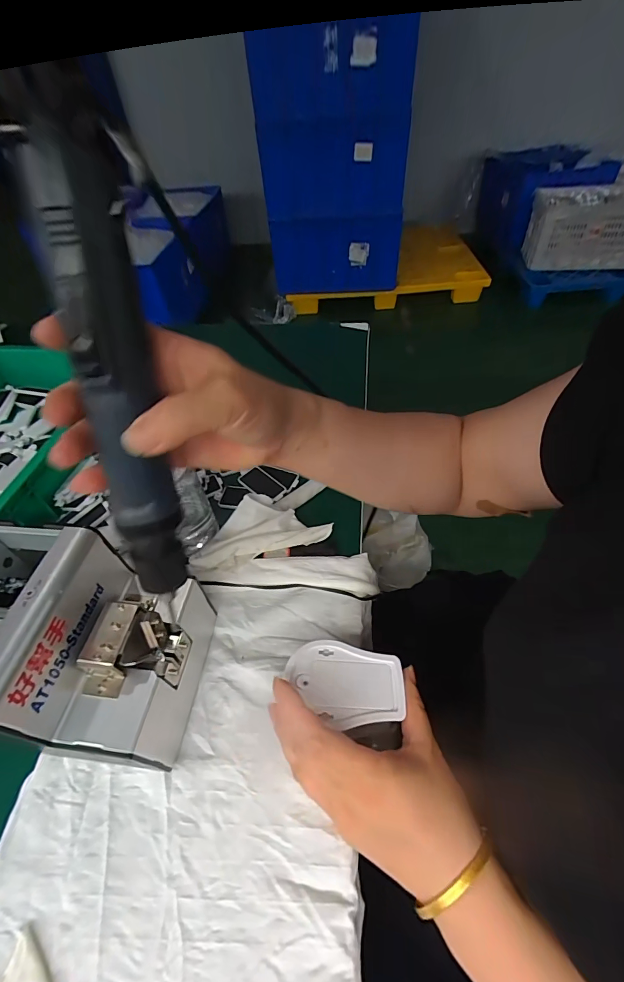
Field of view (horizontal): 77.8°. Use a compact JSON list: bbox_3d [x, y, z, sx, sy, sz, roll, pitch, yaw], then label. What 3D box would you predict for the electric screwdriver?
[{"bbox_3d":[-0.104,-0.053,0.207,0.039,0.242,0.041,1,24,5],"label":"electric screwdriver"}]

